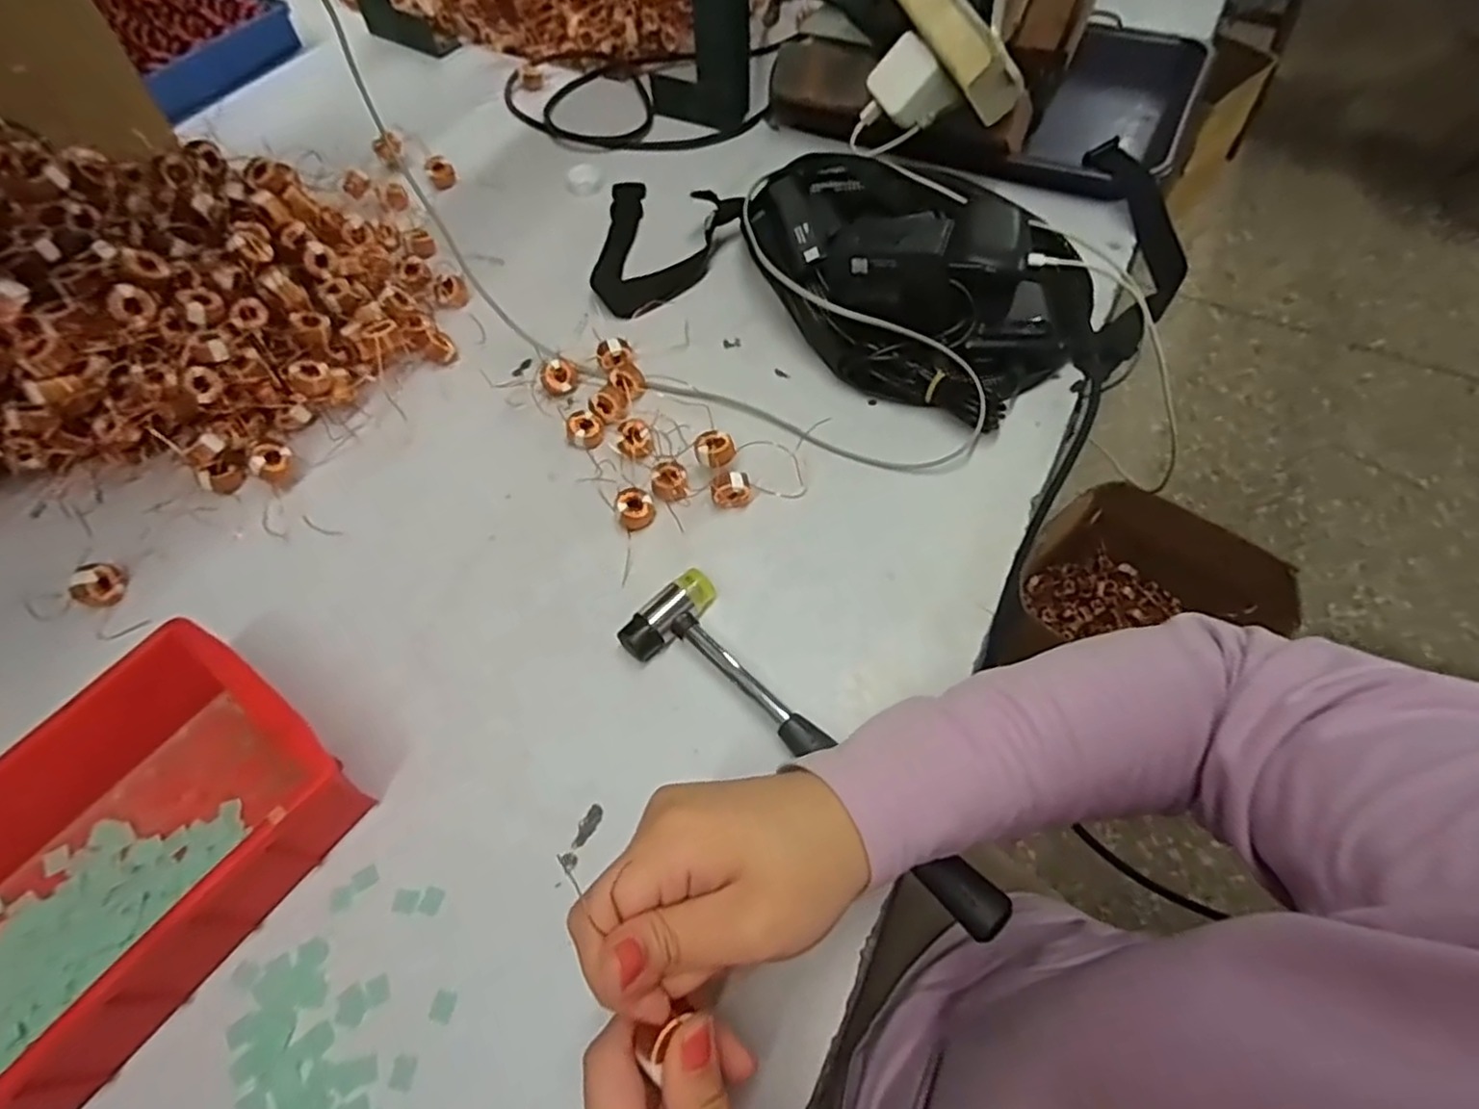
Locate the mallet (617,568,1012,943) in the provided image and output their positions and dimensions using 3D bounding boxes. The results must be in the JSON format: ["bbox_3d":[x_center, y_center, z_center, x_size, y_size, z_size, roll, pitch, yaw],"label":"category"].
[{"bbox_3d":[0.029,0.106,0.364,0.059,0.025,0.236,-37,68,-18],"label":"mallet"}]

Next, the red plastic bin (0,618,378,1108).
[{"bbox_3d":[-0.298,0.145,0.328,0.146,0.068,0.200,35,66,19],"label":"red plastic bin"}]

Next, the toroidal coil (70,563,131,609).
[{"bbox_3d":[-0.392,0.019,0.426,0.019,0.022,0.027,21,62,13],"label":"toroidal coil"}]

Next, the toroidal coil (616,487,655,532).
[{"bbox_3d":[-0.066,-0.030,0.446,0.022,0.014,0.024,0,59,1],"label":"toroidal coil"}]

